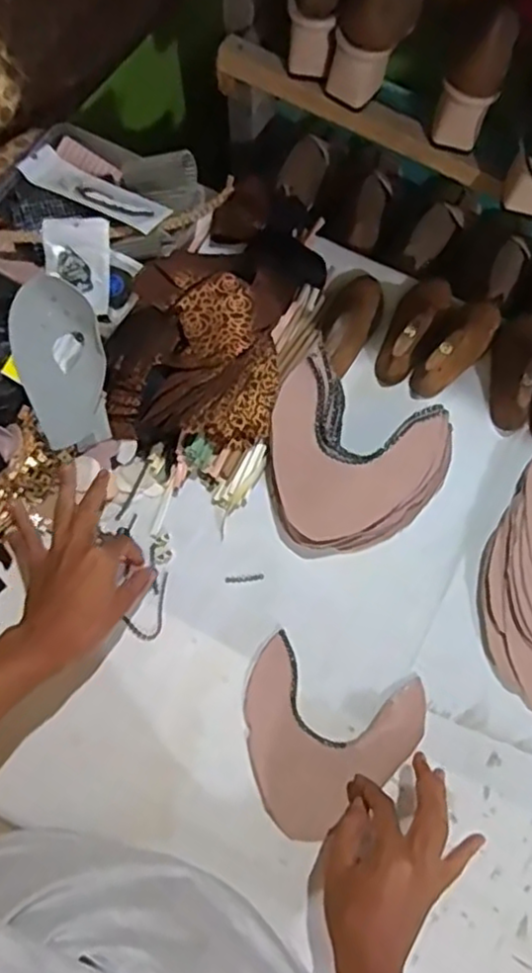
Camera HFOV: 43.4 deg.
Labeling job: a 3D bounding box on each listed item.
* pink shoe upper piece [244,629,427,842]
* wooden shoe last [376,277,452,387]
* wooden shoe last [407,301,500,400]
[{"bbox_3d":[0.054,0.239,0.618,0.161,0.005,0.157,18,71,6],"label":"pink shoe upper piece"},{"bbox_3d":[0.164,-0.178,0.731,0.054,0.058,0.144,26,73,8],"label":"wooden shoe last"},{"bbox_3d":[0.209,-0.155,0.723,0.052,0.057,0.138,37,75,11],"label":"wooden shoe last"}]

